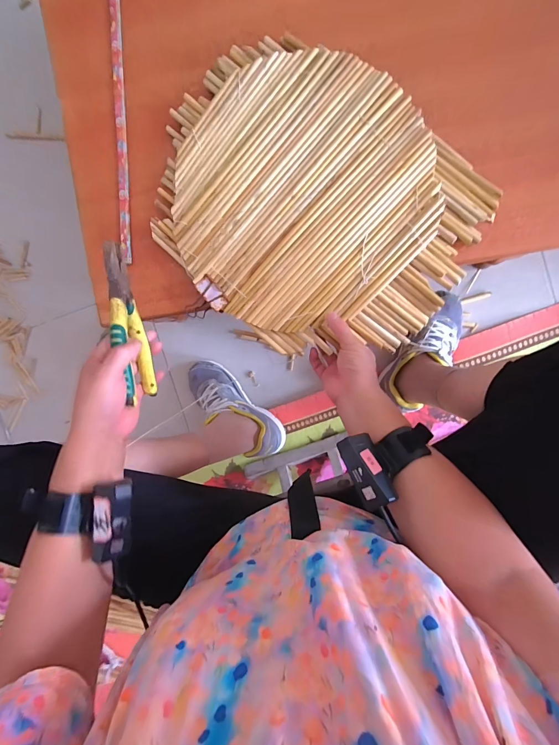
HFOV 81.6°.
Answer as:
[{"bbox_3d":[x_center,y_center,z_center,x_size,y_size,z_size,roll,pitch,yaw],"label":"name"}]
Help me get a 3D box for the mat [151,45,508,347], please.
[{"bbox_3d":[0.037,-0.216,0.432,0.416,0.023,0.335,41,99,3],"label":"mat"}]

